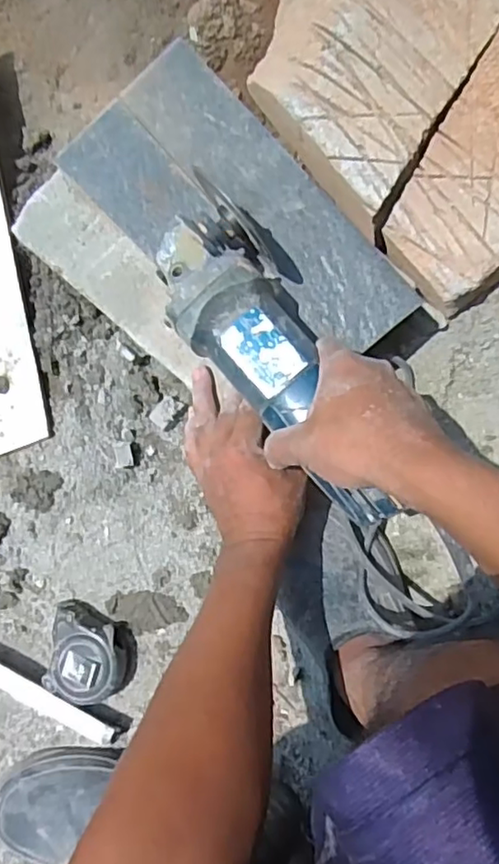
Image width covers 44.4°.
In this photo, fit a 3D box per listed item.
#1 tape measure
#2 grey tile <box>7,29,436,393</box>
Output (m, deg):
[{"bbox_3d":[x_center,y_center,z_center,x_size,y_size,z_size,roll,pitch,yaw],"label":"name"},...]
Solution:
[{"bbox_3d":[-0.147,0.206,0.569,0.077,0.042,0.082,9,90,8],"label":"tape measure"},{"bbox_3d":[-0.035,-0.147,0.504,0.201,0.015,0.290,-42,84,5],"label":"grey tile"}]

